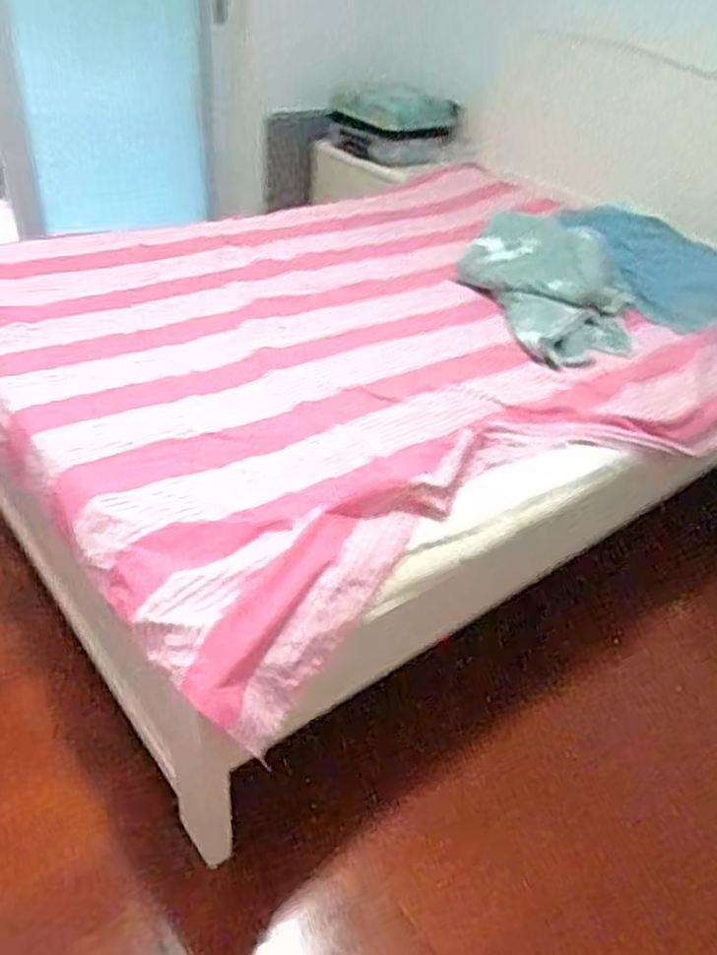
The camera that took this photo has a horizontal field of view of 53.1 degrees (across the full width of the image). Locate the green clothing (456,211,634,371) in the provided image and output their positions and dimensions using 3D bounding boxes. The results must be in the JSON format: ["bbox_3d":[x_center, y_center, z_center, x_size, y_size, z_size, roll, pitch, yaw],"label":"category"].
[{"bbox_3d":[0.478,-0.503,1.799,0.438,0.174,0.566,15,38,11],"label":"green clothing"}]

